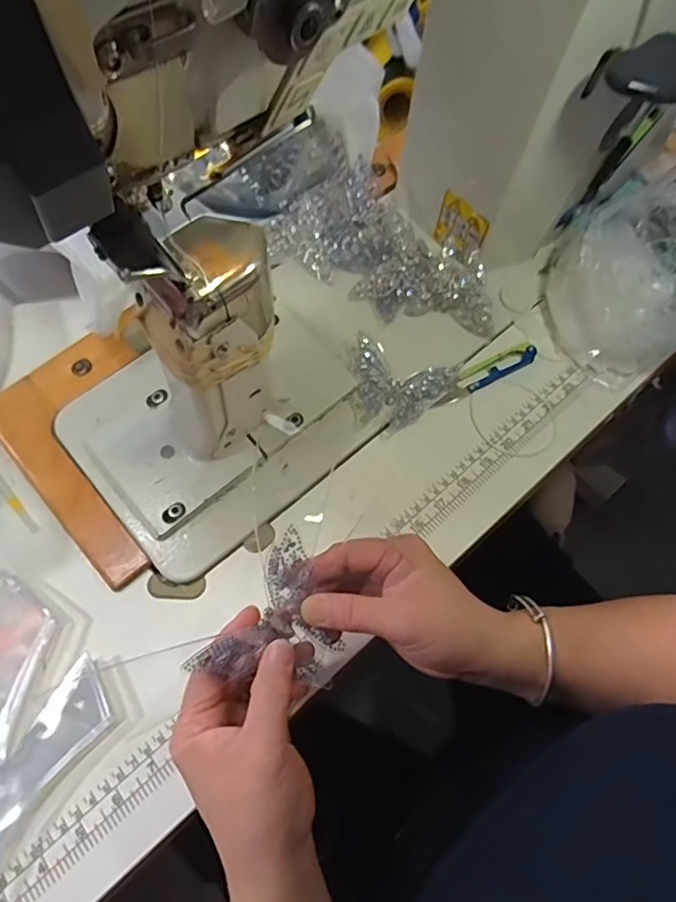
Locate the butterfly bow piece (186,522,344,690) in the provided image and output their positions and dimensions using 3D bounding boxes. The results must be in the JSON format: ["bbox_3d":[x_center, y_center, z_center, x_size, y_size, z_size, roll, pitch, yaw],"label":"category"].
[{"bbox_3d":[-0.032,0.100,0.323,0.069,0.023,0.089,45,71,-20],"label":"butterfly bow piece"}]

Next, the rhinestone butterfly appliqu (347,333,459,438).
[{"bbox_3d":[0.046,-0.052,0.457,0.088,0.019,0.067,15,65,9],"label":"rhinestone butterfly appliqu"}]

